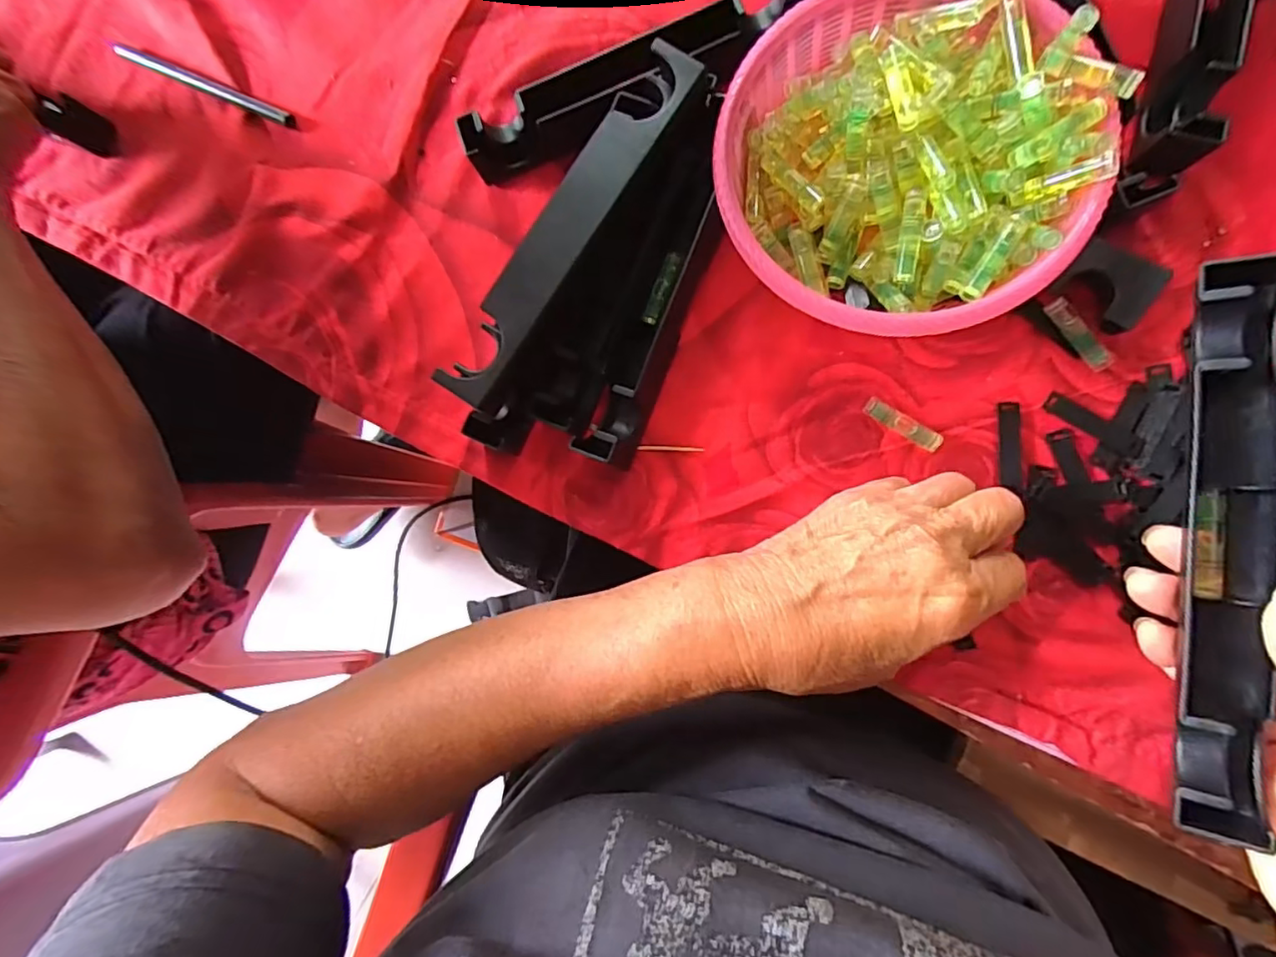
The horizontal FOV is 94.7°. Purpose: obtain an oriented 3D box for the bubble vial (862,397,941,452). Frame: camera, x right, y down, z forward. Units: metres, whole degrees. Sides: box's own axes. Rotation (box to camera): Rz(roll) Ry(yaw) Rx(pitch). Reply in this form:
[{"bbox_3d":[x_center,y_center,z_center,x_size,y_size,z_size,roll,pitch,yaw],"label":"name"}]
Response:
[{"bbox_3d":[0.137,-0.028,0.303,0.042,0.007,0.009,34,91,9],"label":"bubble vial"}]

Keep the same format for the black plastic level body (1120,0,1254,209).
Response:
[{"bbox_3d":[0.278,-0.231,0.287,0.029,0.036,0.199,14,88,9],"label":"black plastic level body"}]

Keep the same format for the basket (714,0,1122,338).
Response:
[{"bbox_3d":[0.125,-0.155,0.290,0.164,0.053,0.169,-8,85,8],"label":"basket"}]

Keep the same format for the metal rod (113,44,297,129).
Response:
[{"bbox_3d":[-0.282,-0.255,0.380,0.145,0.005,0.010,26,90,9],"label":"metal rod"}]

